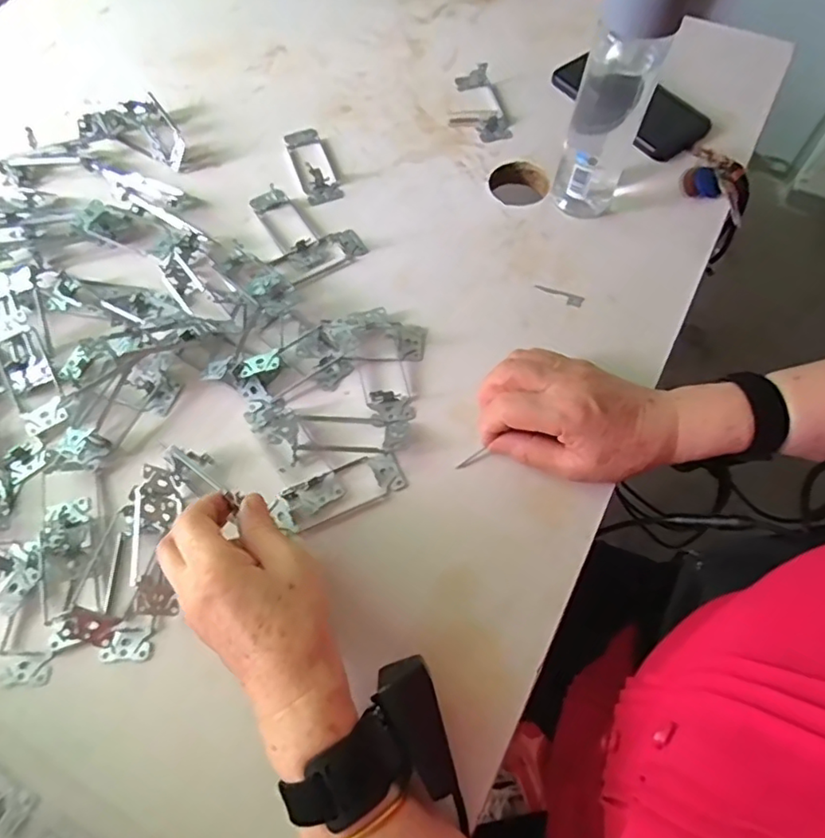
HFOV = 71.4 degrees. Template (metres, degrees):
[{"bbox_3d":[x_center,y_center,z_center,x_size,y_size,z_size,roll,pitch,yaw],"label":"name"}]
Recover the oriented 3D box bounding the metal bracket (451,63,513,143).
[{"bbox_3d":[0.072,-0.336,0.610,0.061,0.019,0.103,-1,66,2],"label":"metal bracket"}]

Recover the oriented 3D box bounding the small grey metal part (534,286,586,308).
[{"bbox_3d":[0.130,-0.110,0.508,0.043,0.004,0.012,18,68,10],"label":"small grey metal part"}]

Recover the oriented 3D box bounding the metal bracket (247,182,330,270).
[{"bbox_3d":[-0.119,-0.187,0.549,0.038,0.015,0.106,-31,68,-11],"label":"metal bracket"}]

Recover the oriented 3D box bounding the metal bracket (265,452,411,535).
[{"bbox_3d":[-0.055,0.053,0.432,0.097,0.016,0.036,-22,67,-8],"label":"metal bracket"}]

